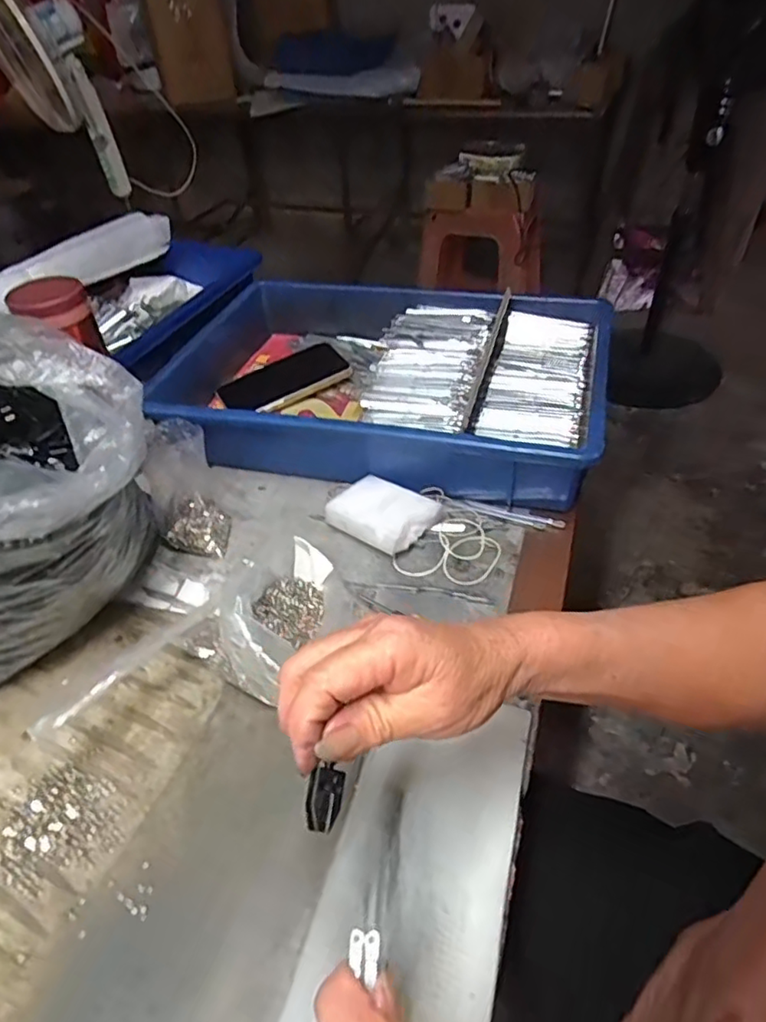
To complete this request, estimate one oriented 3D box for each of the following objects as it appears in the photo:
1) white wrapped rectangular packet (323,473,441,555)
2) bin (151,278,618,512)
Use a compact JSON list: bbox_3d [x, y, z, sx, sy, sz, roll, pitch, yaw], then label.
[{"bbox_3d":[-0.002,-0.001,0.528,0.083,0.031,0.057,28,52,30],"label":"white wrapped rectangular packet"},{"bbox_3d":[0.007,-0.141,0.633,0.408,0.082,0.279,9,44,13],"label":"bin"}]

